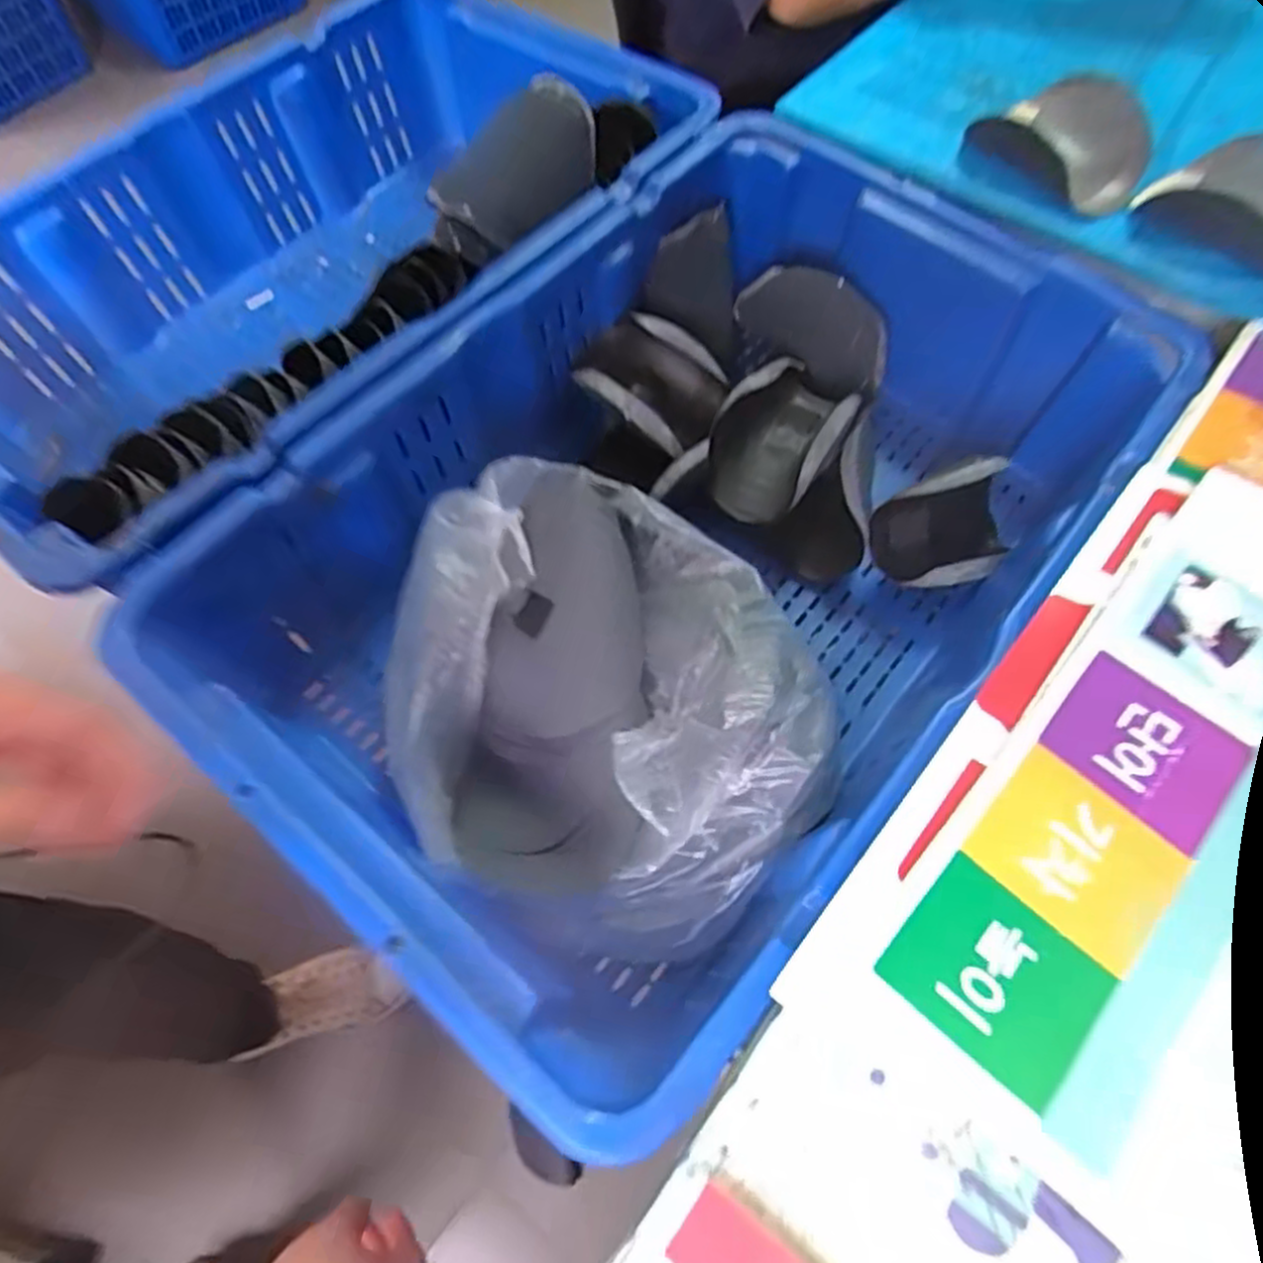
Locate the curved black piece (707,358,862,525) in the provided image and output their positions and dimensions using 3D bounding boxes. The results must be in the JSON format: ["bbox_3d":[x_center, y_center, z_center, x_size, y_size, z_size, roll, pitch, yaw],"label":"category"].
[{"bbox_3d":[0.123,-0.164,0.639,0.094,0.052,0.151,29,68,14],"label":"curved black piece"}]

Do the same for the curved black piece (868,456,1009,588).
[{"bbox_3d":[0.243,-0.084,0.611,0.108,0.087,0.039,-12,23,8],"label":"curved black piece"}]

